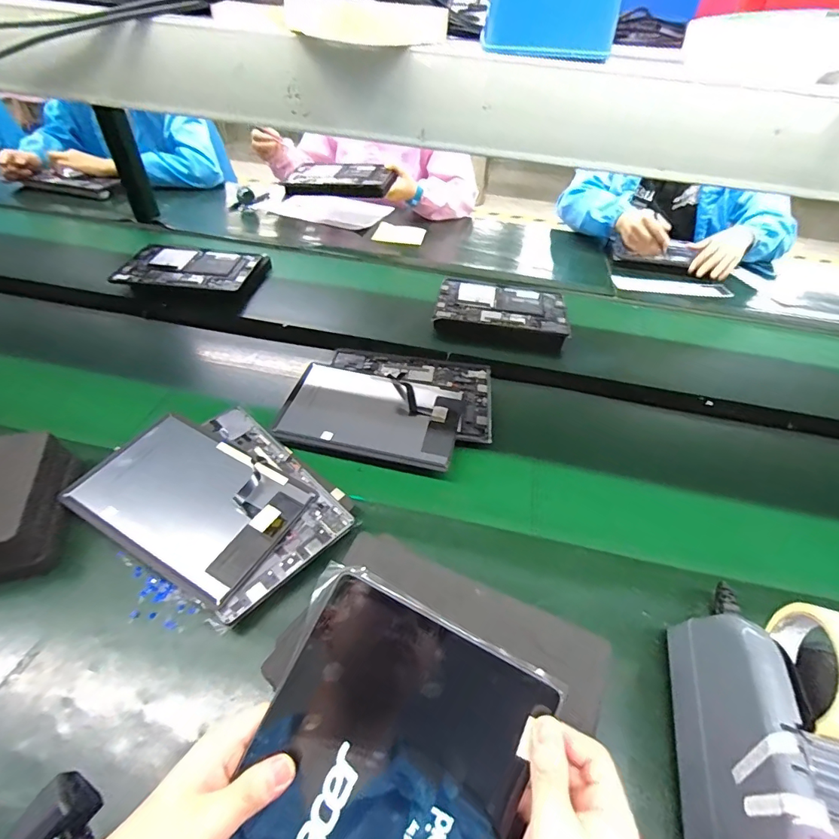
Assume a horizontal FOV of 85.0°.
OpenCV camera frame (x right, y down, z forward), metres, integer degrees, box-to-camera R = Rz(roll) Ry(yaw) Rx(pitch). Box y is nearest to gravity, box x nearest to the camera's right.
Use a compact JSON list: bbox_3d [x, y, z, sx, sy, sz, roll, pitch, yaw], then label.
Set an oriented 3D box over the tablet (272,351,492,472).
[{"bbox_3d":[-0.040,-0.028,0.691,0.290,0.028,0.221,9,45,3],"label":"tablet"}]

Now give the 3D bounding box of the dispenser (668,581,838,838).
[{"bbox_3d":[0.283,0.258,0.347,0.104,0.162,0.191,13,45,7],"label":"dispenser"}]

